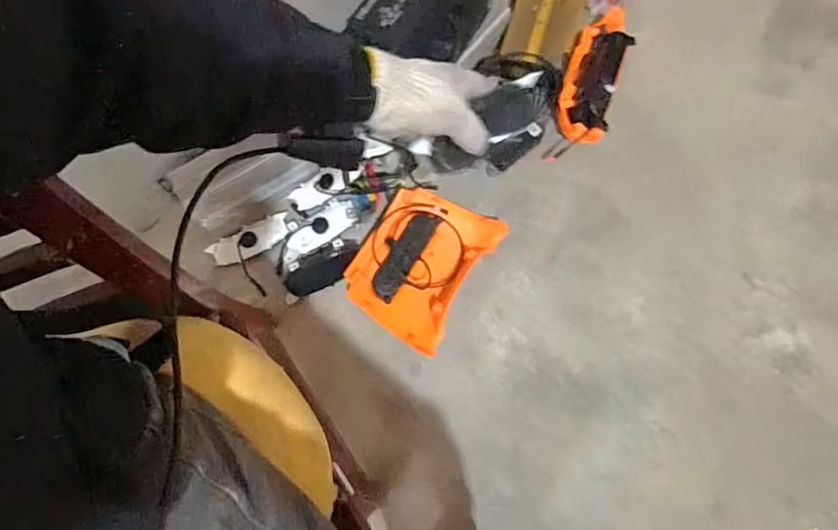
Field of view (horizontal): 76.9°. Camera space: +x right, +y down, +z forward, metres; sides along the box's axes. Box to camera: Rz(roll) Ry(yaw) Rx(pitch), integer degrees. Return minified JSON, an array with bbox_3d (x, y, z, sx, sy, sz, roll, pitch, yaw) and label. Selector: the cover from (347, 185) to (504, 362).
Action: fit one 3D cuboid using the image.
[{"bbox_3d":[0.001,-0.001,0.849,0.178,0.043,0.237,30,76,9],"label":"cover"}]

